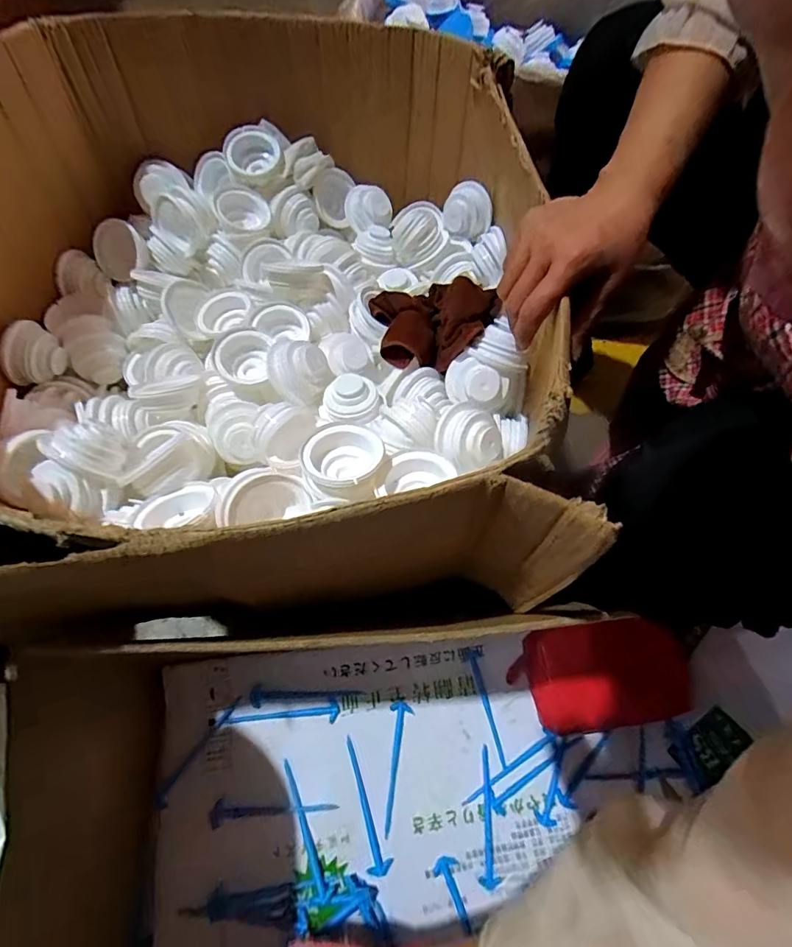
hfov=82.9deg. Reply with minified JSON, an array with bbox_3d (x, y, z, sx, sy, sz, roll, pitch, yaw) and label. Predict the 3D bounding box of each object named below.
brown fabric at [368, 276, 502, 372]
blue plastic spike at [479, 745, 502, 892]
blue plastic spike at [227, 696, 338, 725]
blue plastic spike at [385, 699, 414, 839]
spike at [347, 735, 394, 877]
[{"bbox_3d":[0.038,-0.182,0.520,0.147,0.078,0.124,11,64,3],"label":"brown fabric"},{"bbox_3d":[0.101,0.386,0.508,0.020,0.004,0.131,1,64,-2],"label":"blue plastic spike"},{"bbox_3d":[-0.136,0.291,0.543,0.132,0.006,0.026,-4,64,-5],"label":"blue plastic spike"},{"bbox_3d":[-0.001,0.342,0.527,0.023,0.005,0.134,10,64,2],"label":"blue plastic spike"},{"bbox_3d":[-0.038,0.374,0.508,0.025,0.007,0.133,-18,66,-11],"label":"spike"}]

